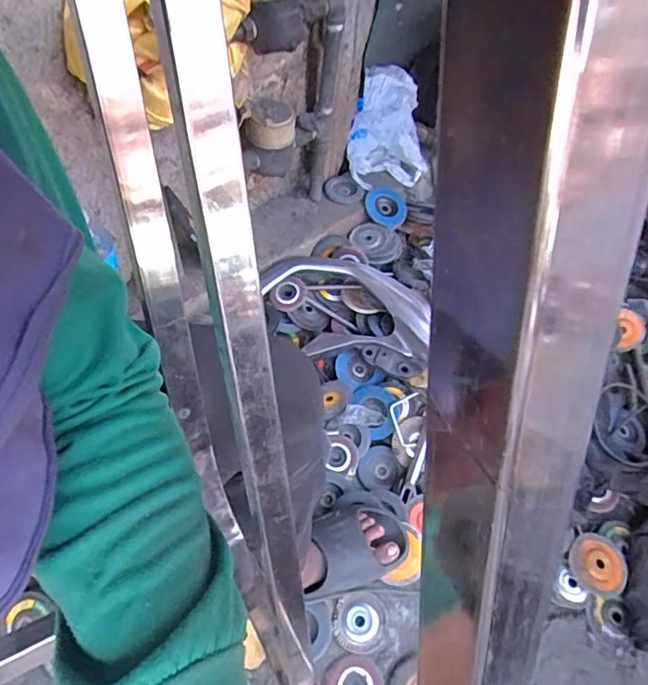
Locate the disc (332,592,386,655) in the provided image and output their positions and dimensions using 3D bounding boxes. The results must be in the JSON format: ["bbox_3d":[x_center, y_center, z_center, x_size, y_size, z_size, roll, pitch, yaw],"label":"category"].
[{"bbox_3d":[0.055,0.437,0.798,0.080,0.013,0.083,2,54,-3],"label":"disc"}]

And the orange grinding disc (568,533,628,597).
[{"bbox_3d":[0.465,0.375,0.861,0.088,0.016,0.094,2,54,-3],"label":"orange grinding disc"}]

